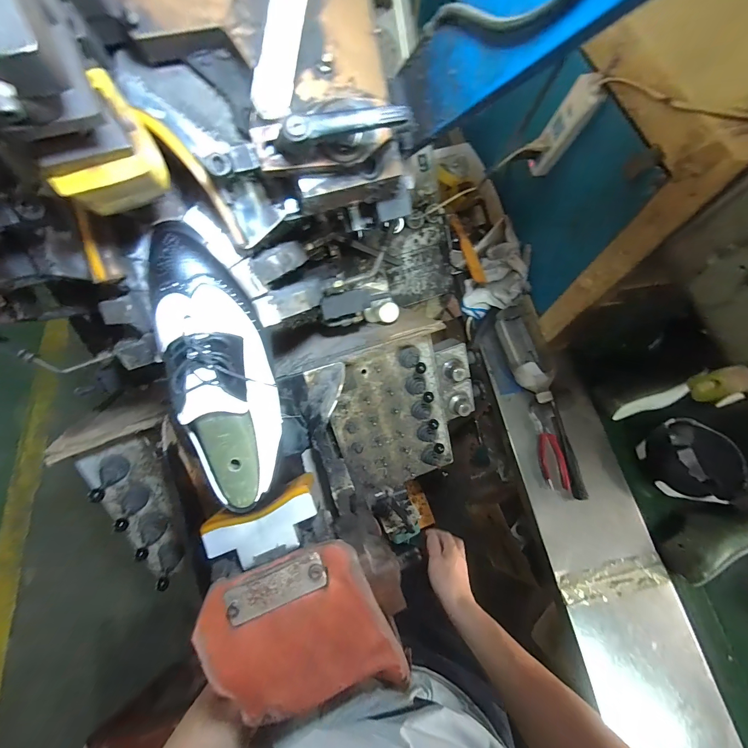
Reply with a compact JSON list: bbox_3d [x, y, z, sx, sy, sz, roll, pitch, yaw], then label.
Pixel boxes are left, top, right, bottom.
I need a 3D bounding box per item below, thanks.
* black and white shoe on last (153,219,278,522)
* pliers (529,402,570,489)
[{"bbox_3d":[-0.151,-0.018,0.316,0.086,0.093,0.275,-17,84,-7],"label":"black and white shoe on last"},{"bbox_3d":[0.380,0.156,0.736,0.052,0.009,0.177,-2,70,-2],"label":"pliers"}]

